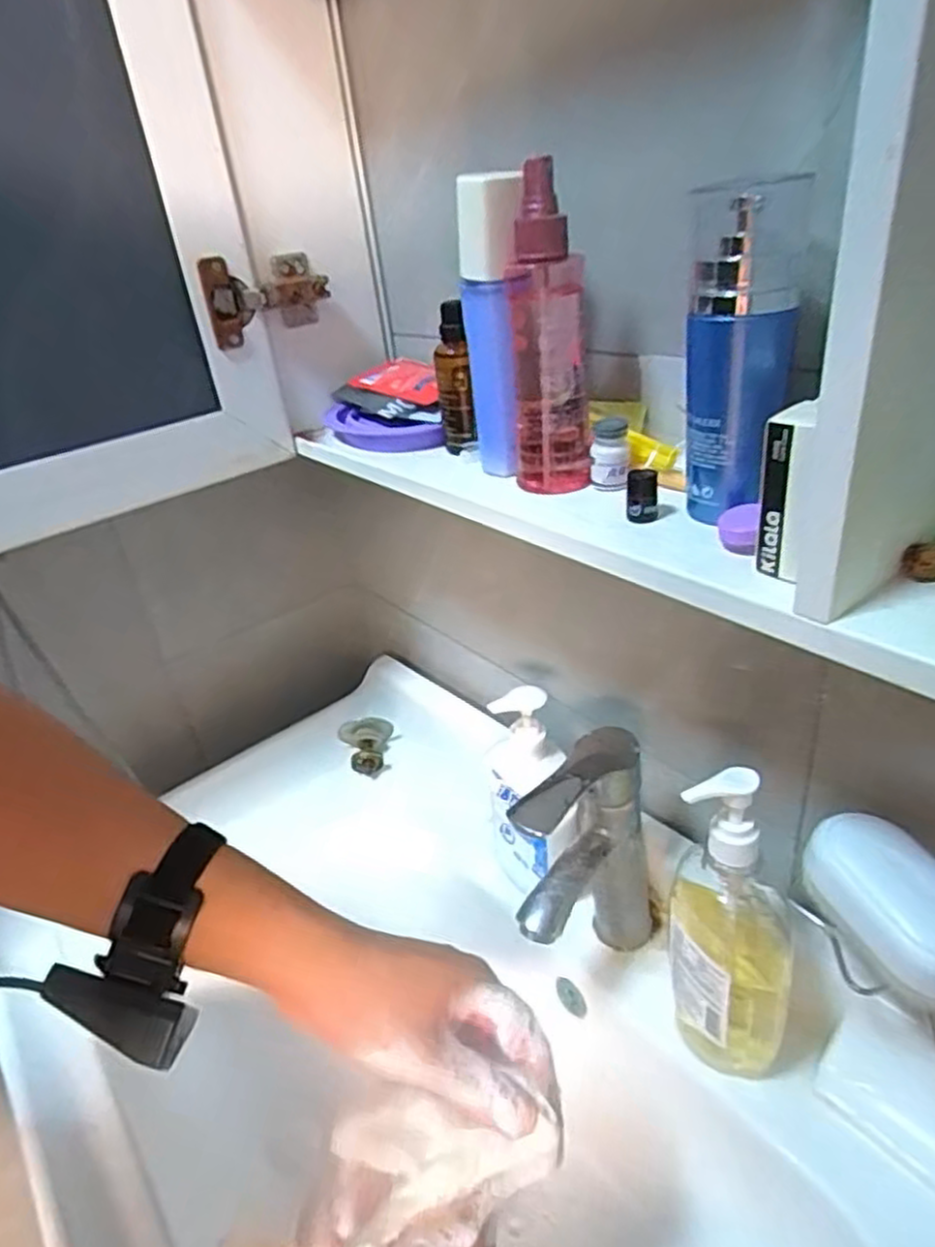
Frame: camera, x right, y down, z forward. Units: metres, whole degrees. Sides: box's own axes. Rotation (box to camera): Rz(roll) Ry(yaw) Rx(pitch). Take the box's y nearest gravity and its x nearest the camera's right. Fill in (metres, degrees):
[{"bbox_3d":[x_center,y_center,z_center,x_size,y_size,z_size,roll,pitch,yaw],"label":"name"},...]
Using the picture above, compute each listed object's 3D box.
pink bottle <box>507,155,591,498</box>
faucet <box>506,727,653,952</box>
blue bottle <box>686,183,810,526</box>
[{"bbox_3d":[0.042,-0.149,0.395,0.043,0.151,0.048,-4,30,6],"label":"pink bottle"},{"bbox_3d":[0.083,0.175,0.499,0.055,0.189,0.117,9,34,27],"label":"faucet"},{"bbox_3d":[0.125,-0.118,0.337,0.043,0.144,0.046,6,33,23],"label":"blue bottle"}]

